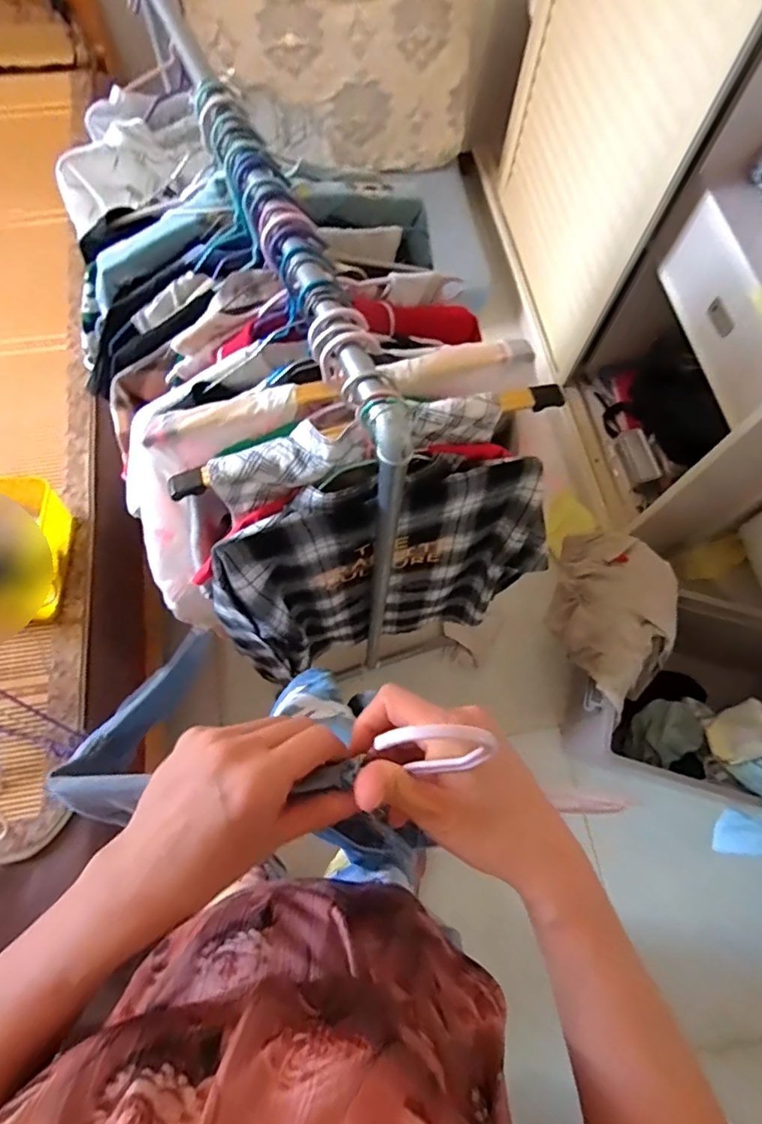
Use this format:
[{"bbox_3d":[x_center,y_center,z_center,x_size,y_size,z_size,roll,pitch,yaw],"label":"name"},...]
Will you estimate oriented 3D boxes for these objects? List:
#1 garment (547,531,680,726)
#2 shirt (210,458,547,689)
[{"bbox_3d":[0.487,0.119,1.174,0.195,0.216,0.345,-7,70,-4],"label":"garment"},{"bbox_3d":[-0.002,0.036,0.787,0.432,0.539,0.067,-15,71,-7],"label":"shirt"}]

